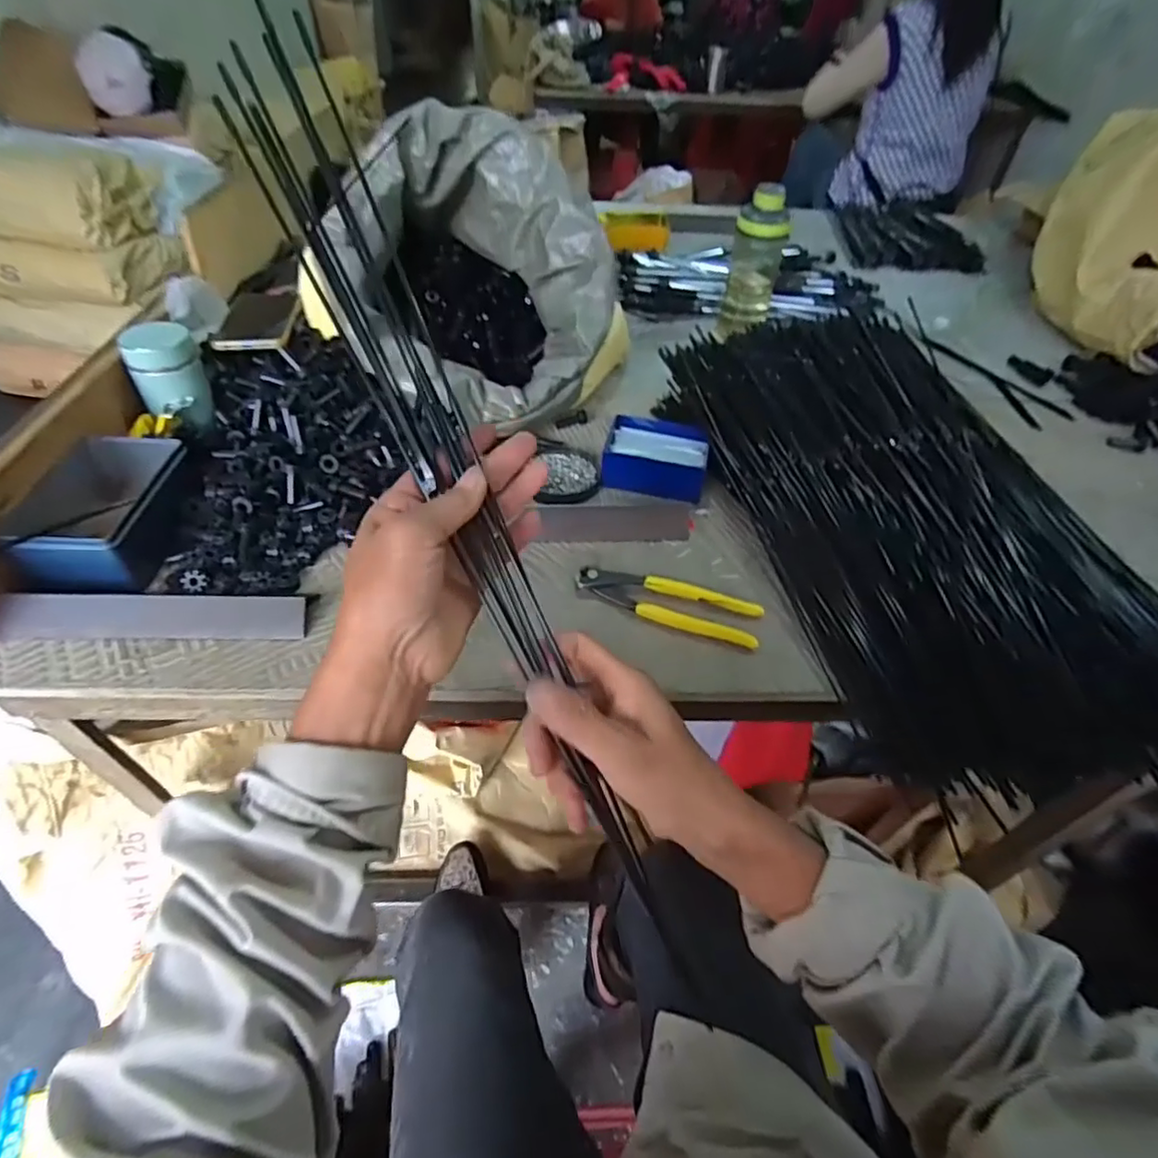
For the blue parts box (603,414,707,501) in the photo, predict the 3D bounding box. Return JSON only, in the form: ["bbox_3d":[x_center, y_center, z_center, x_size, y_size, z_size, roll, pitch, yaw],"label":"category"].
[{"bbox_3d":[0.084,-0.133,0.666,0.108,0.038,0.082,9,48,6],"label":"blue parts box"}]

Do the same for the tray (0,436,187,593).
[{"bbox_3d":[-0.421,-0.064,0.551,0.105,0.059,0.171,-3,48,-5],"label":"tray"}]

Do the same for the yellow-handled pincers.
[{"bbox_3d":[0.077,0.021,0.535,0.160,0.013,0.052,15,48,11],"label":"yellow-handled pincers"}]

